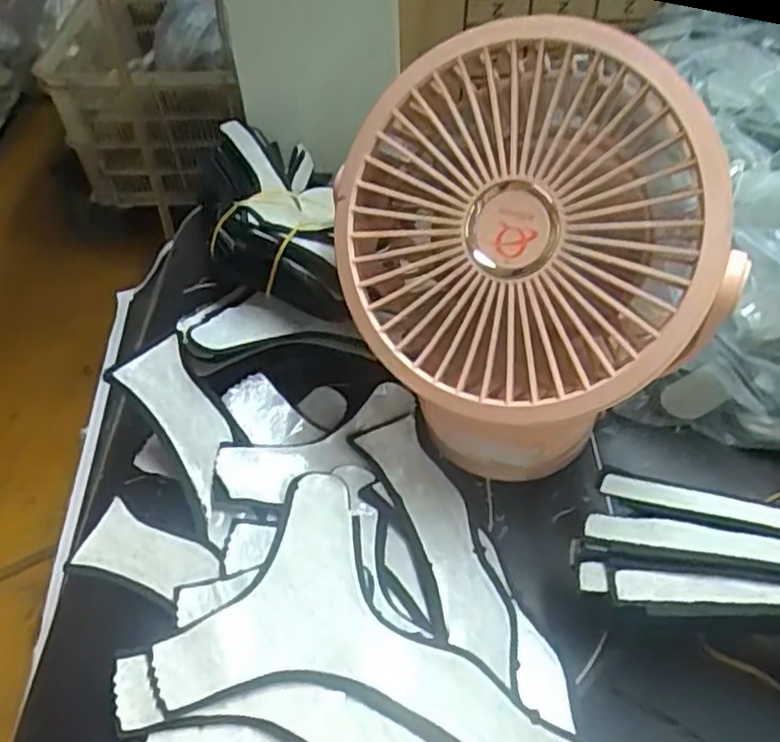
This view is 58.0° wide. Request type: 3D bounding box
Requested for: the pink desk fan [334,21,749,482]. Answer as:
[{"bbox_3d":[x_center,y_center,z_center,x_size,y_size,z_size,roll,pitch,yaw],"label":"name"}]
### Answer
[{"bbox_3d":[0.051,-0.034,0.262,0.132,0.159,0.110,25,53,24],"label":"pink desk fan"}]

